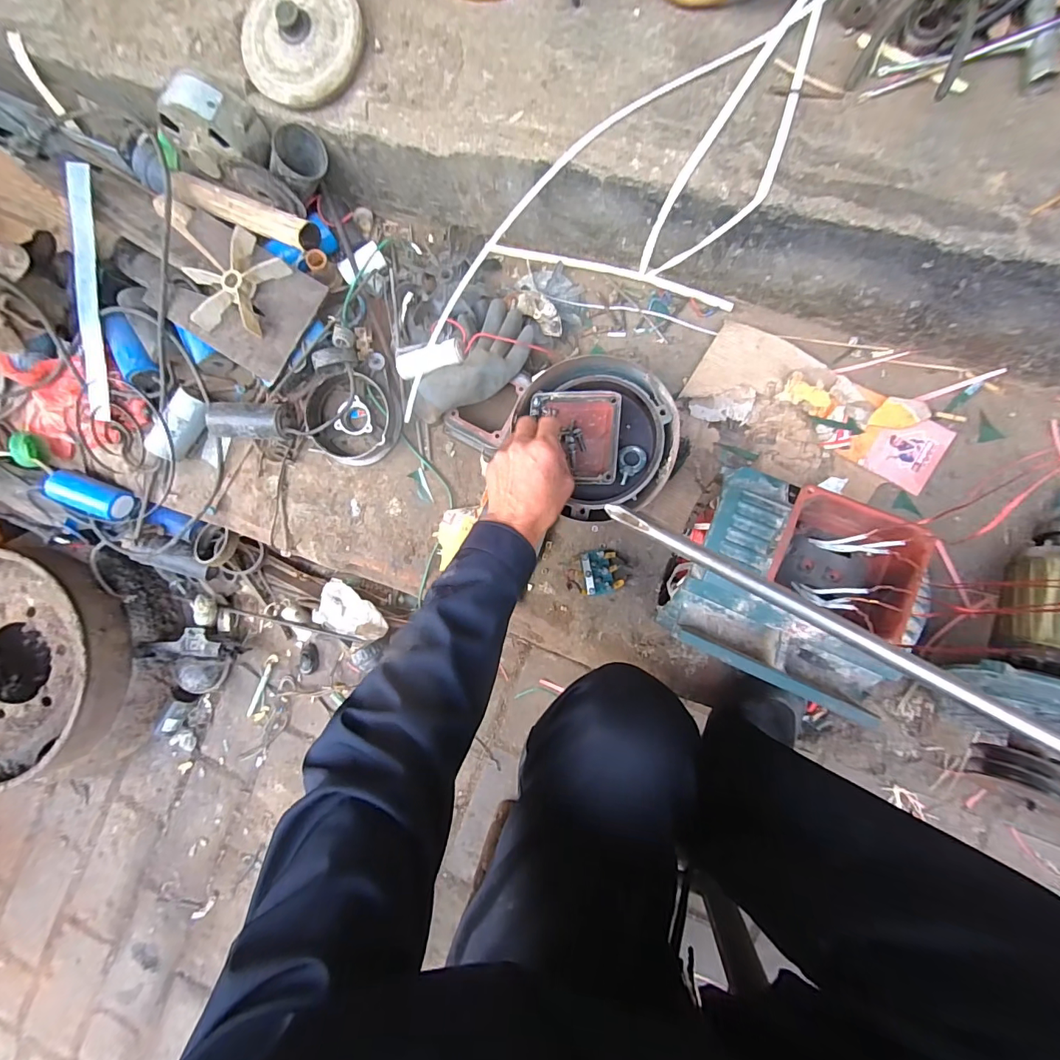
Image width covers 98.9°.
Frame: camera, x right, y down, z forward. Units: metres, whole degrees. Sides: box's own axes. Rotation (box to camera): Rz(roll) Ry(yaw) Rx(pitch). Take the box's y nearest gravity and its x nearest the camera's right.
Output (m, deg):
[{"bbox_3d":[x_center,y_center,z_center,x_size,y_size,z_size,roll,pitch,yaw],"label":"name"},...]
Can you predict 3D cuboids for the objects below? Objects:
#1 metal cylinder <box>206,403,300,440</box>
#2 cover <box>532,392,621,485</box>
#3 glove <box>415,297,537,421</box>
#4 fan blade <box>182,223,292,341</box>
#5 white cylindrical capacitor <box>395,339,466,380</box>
[{"bbox_3d":[-0.392,-0.154,0.638,0.119,0.045,0.048,0,86,-6],"label":"metal cylinder"},{"bbox_3d":[0.054,-0.113,0.553,0.106,0.021,0.112,4,87,8],"label":"cover"},{"bbox_3d":[-0.065,-0.205,0.584,0.090,0.066,0.186,36,91,9],"label":"glove"},{"bbox_3d":[-0.386,-0.318,0.596,0.123,0.032,0.133,-1,86,8],"label":"fan blade"},{"bbox_3d":[-0.138,-0.230,0.609,0.101,0.032,0.034,-4,85,33],"label":"white cylindrical capacitor"}]

